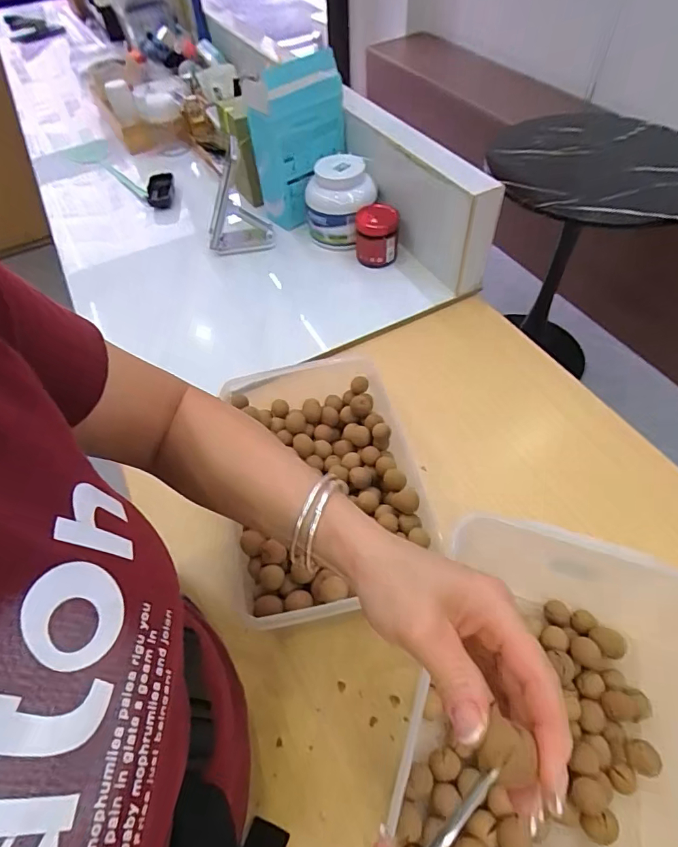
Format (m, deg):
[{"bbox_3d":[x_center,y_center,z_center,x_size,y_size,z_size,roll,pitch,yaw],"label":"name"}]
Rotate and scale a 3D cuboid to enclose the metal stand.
[{"bbox_3d":[-0.175,-0.366,0.768,0.112,0.191,0.062,-10,55,-3],"label":"metal stand"}]

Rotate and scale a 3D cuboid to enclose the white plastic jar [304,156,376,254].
[{"bbox_3d":[0.002,-0.369,0.780,0.114,0.119,0.092,1,55,4],"label":"white plastic jar"}]

